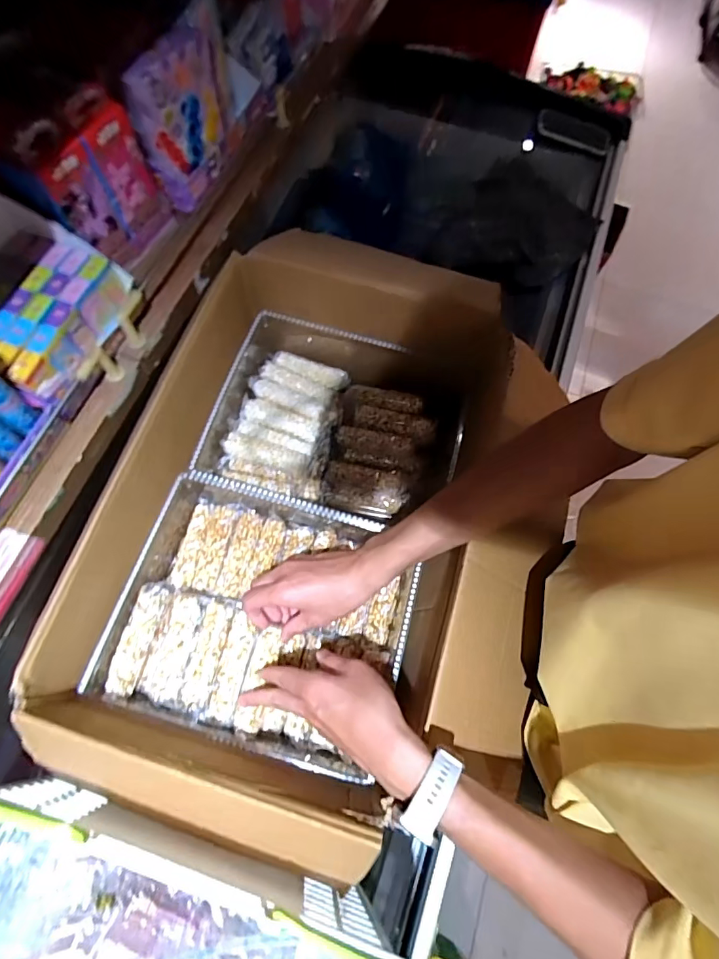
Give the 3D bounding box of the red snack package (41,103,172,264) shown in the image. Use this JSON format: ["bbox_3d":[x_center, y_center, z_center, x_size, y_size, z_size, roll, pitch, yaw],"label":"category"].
[{"bbox_3d":[-0.256,-0.296,0.467,0.018,0.114,0.117,26,70,8],"label":"red snack package"}]

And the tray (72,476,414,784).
[{"bbox_3d":[-0.107,0.146,0.504,0.317,0.063,0.246,16,69,4],"label":"tray"}]

